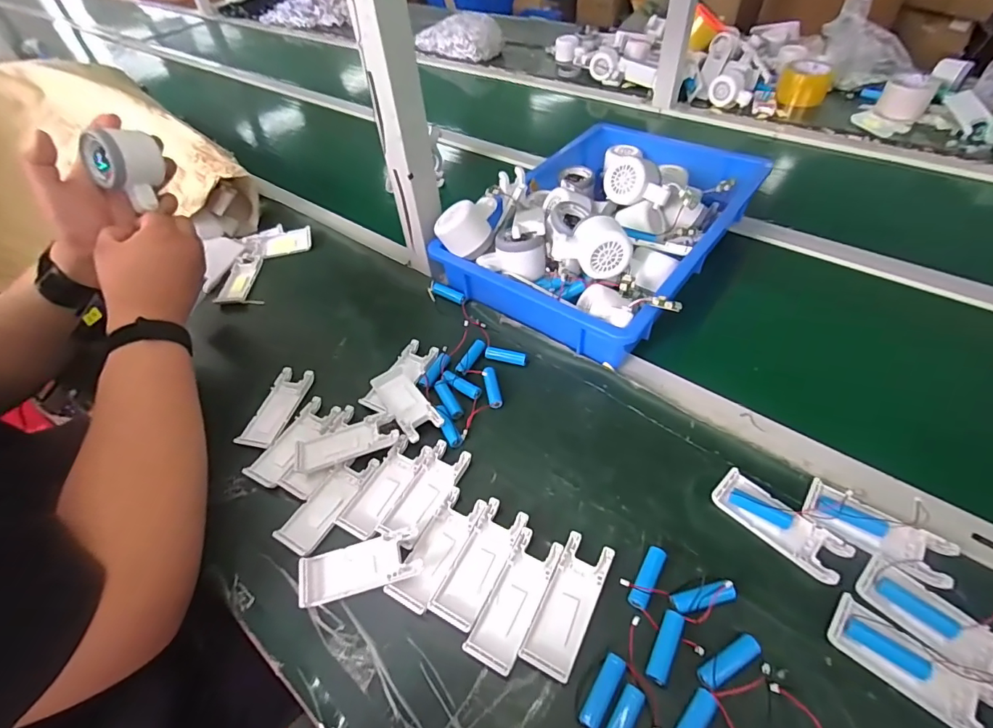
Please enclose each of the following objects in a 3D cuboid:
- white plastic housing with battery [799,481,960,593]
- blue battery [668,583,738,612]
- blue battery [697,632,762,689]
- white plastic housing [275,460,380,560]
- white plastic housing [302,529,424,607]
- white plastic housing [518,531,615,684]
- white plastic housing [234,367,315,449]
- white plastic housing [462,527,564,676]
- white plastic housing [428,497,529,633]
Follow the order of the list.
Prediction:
[{"bbox_3d":[0.317,0.135,0.385,0.101,0.023,0.043,27,56,26],"label":"white plastic housing with battery"},{"bbox_3d":[0.163,0.183,0.365,0.048,0.011,0.015,-10,49,-3],"label":"blue battery"},{"bbox_3d":[0.171,0.218,0.340,0.052,0.015,0.016,-25,51,-16],"label":"blue battery"},{"bbox_3d":[-0.161,0.131,0.446,0.039,0.007,0.102,19,53,21],"label":"white plastic housing"},{"bbox_3d":[-0.116,0.174,0.398,0.101,0.017,0.041,-14,49,-7],"label":"white plastic housing"},{"bbox_3d":[0.059,0.192,0.375,0.040,0.009,0.104,20,54,21],"label":"white plastic housing"},{"bbox_3d":[-0.246,0.047,0.523,0.042,0.006,0.102,7,50,12],"label":"white plastic housing"},{"bbox_3d":[0.016,0.190,0.380,0.039,0.005,0.105,20,54,21],"label":"white plastic housing"},{"bbox_3d":[-0.014,0.169,0.399,0.039,0.009,0.104,20,54,22],"label":"white plastic housing"}]

